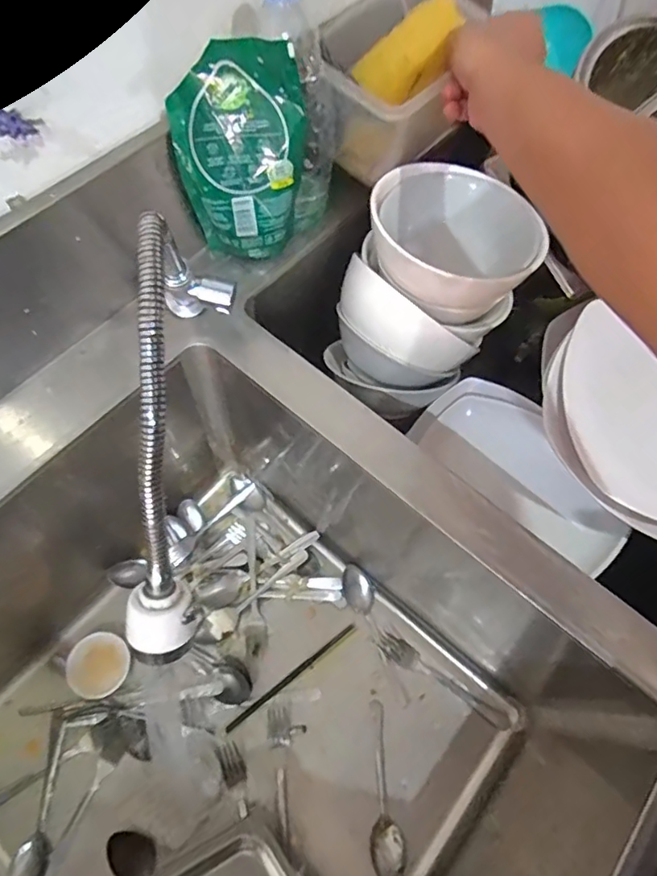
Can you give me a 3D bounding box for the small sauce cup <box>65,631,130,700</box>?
[{"bbox_3d":[-0.273,0.271,0.637,0.068,0.034,0.069,1,64,-3],"label":"small sauce cup"}]

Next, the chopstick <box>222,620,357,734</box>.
[{"bbox_3d":[-0.044,0.289,0.650,0.187,0.007,0.008,-35,71,-18],"label":"chopstick"}]

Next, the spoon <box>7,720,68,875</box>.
[{"bbox_3d":[-0.308,0.396,0.571,0.031,0.022,0.160,3,64,-2],"label":"spoon"}]

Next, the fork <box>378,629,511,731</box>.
[{"bbox_3d":[0.136,0.293,0.645,0.175,0.008,0.026,33,67,12],"label":"fork"}]

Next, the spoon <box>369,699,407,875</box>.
[{"bbox_3d":[0.059,0.385,0.590,0.037,0.028,0.167,-3,64,-5],"label":"spoon"}]

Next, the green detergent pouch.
[{"bbox_3d":[-0.076,-0.249,0.483,0.111,0.169,0.061,-8,65,-7],"label":"green detergent pouch"}]

